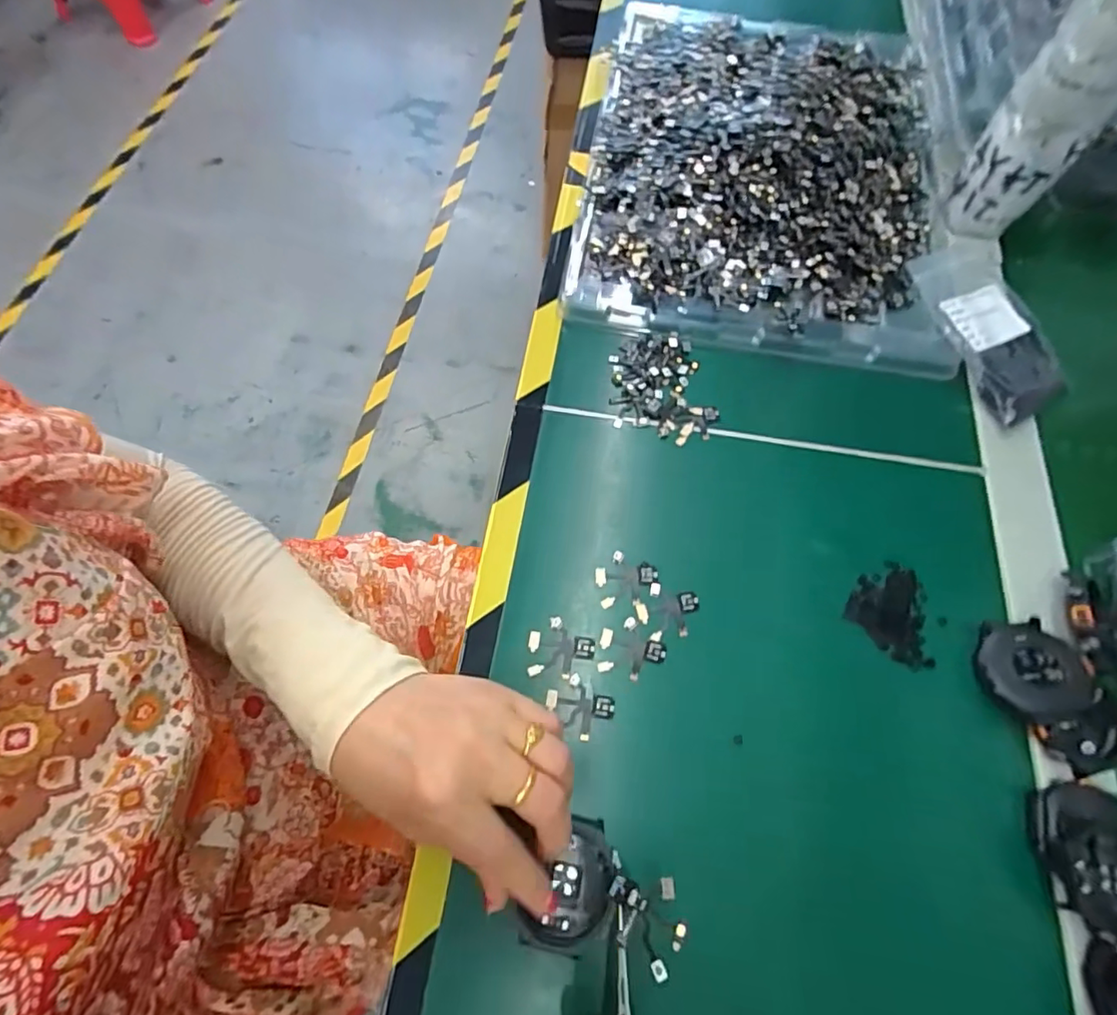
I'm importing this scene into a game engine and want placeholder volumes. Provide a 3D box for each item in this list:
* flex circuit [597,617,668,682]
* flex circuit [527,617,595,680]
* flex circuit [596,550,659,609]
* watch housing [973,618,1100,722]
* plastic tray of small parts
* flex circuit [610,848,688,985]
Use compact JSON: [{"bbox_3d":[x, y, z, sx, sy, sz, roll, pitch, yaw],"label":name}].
[{"bbox_3d":[0.040,0.077,0.298,0.035,0.004,0.031,17,67,5],"label":"flex circuit"},{"bbox_3d":[0.002,0.076,0.298,0.035,0.004,0.031,5,67,0],"label":"flex circuit"},{"bbox_3d":[0.037,0.041,0.313,0.029,0.004,0.036,40,74,12],"label":"flex circuit"},{"bbox_3d":[0.248,0.085,0.292,0.048,0.013,0.050,-25,53,-6],"label":"watch housing"},{"bbox_3d":[0.162,-0.282,0.437,0.267,0.042,0.383,9,67,2],"label":"plastic tray of small parts"},{"bbox_3d":[0.034,0.170,0.236,0.042,0.005,0.030,12,52,43],"label":"flex circuit"}]

